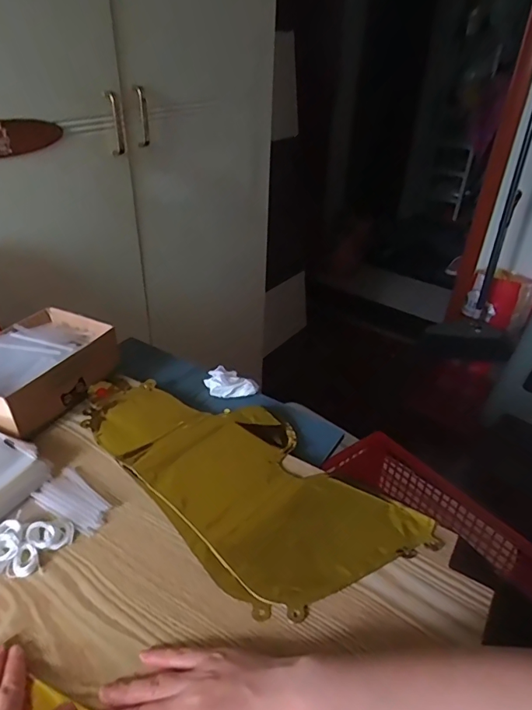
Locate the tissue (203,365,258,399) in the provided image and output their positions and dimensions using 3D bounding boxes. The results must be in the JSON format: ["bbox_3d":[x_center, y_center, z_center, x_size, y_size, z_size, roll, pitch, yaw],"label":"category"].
[{"bbox_3d":[-0.059,0.038,0.682,0.082,0.021,0.058,30,44,33],"label":"tissue"}]

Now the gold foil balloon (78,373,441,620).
[{"bbox_3d":[-0.042,0.116,0.549,0.196,0.010,0.413,-27,45,-35],"label":"gold foil balloon"}]

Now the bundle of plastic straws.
[{"bbox_3d":[-0.198,0.151,0.495,0.085,0.005,0.049,23,40,26],"label":"bundle of plastic straws"}]

